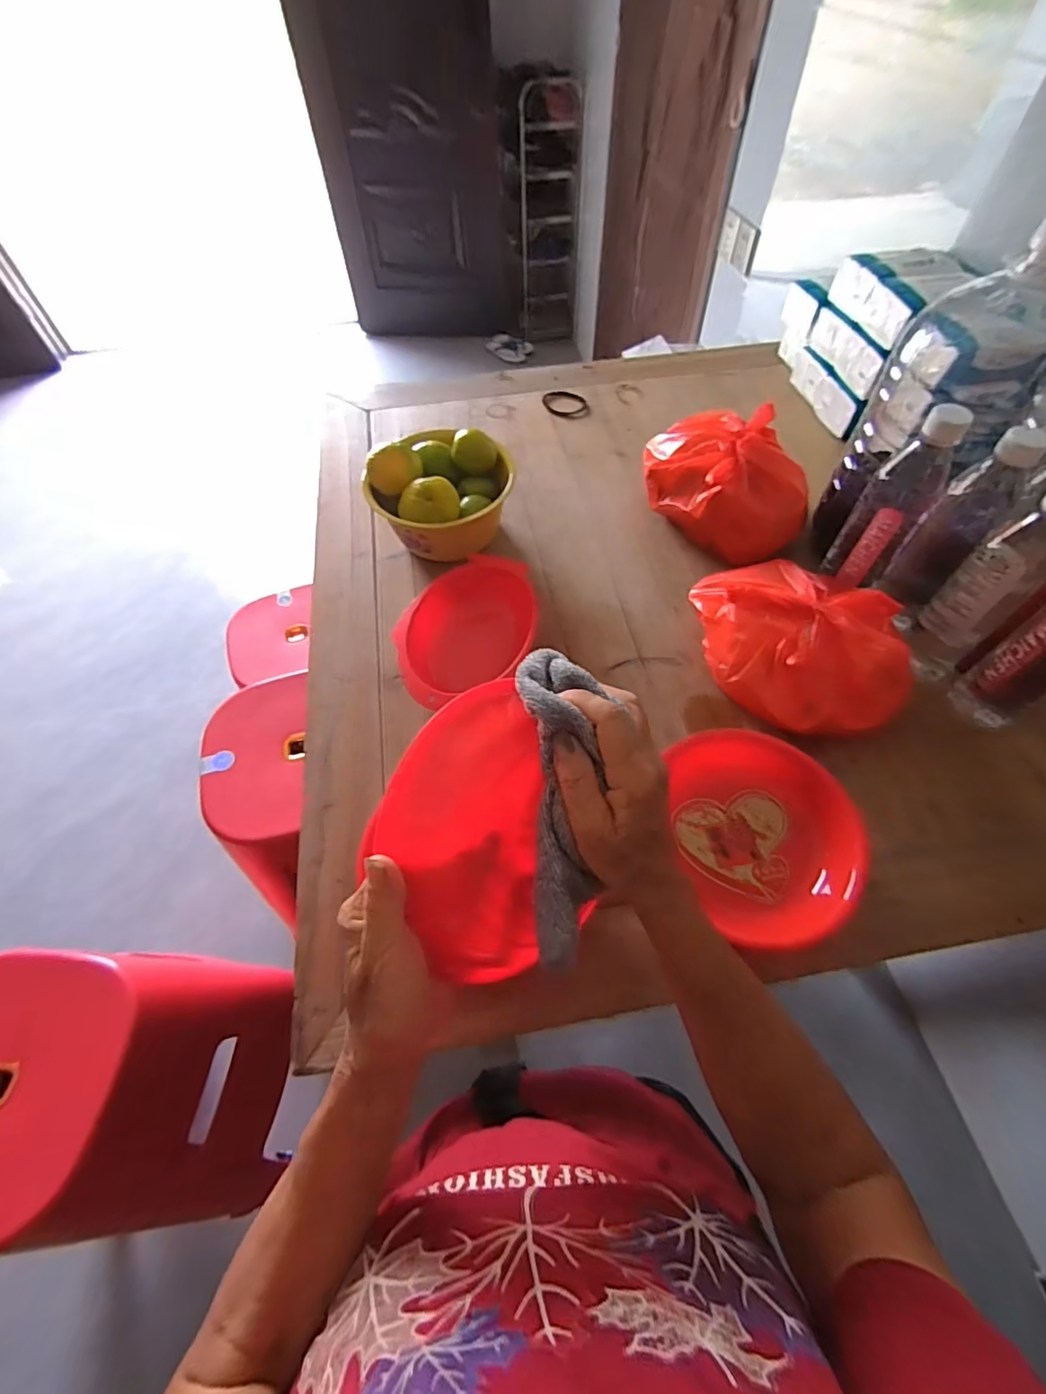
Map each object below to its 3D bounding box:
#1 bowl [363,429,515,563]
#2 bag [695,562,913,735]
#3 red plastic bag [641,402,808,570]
[{"bbox_3d":[-0.102,-0.259,0.687,0.179,0.106,0.157,-6,57,-2],"label":"bowl"},{"bbox_3d":[0.284,-0.064,0.566,0.231,0.092,0.171,37,65,23],"label":"bag"},{"bbox_3d":[0.254,-0.268,0.684,0.174,0.114,0.196,-8,57,-3],"label":"red plastic bag"}]

